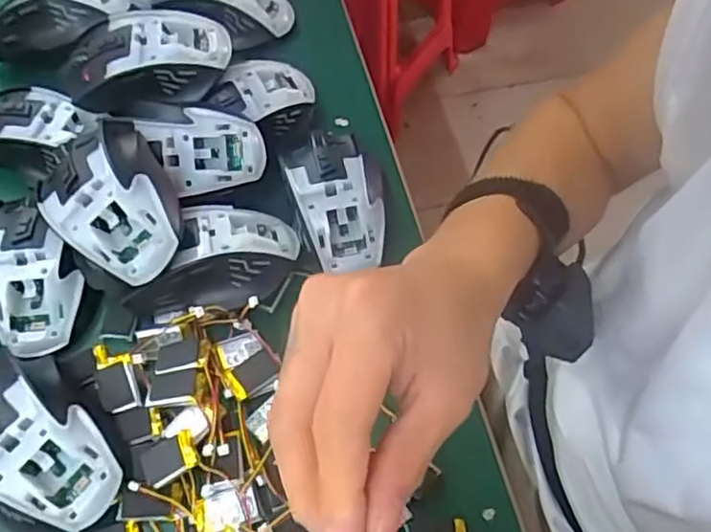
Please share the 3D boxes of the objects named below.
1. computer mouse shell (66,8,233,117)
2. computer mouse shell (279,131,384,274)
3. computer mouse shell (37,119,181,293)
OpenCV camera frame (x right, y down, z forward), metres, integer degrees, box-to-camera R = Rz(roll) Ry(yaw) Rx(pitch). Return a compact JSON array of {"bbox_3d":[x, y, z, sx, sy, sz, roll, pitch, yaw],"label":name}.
[{"bbox_3d":[-0.143,-0.138,0.452,0.114,0.046,0.071,-6,59,-4],"label":"computer mouse shell"},{"bbox_3d":[-0.010,-0.050,0.441,0.063,0.032,0.099,-13,60,-8],"label":"computer mouse shell"},{"bbox_3d":[-0.145,-0.040,0.394,0.069,0.049,0.110,-30,64,-17],"label":"computer mouse shell"}]

